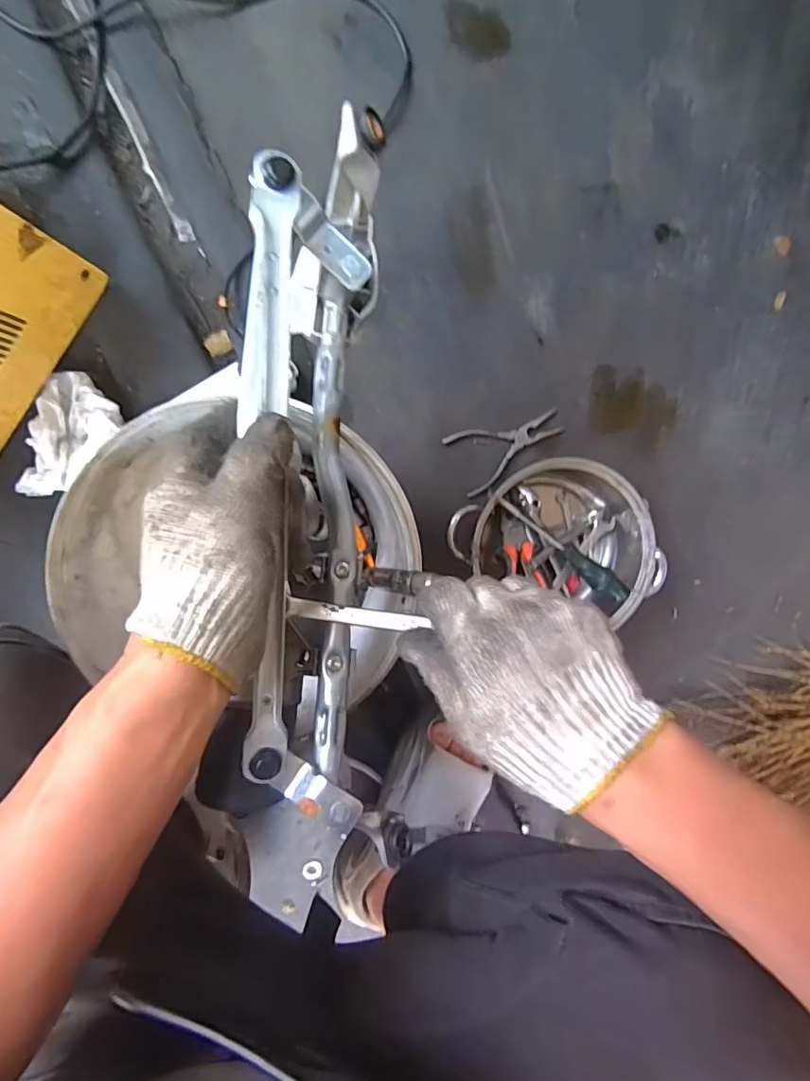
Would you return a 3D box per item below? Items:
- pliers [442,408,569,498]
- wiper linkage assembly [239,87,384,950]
[{"bbox_3d":[0.128,-0.122,0.667,0.139,0.008,0.078,-27,98,-4],"label":"pliers"},{"bbox_3d":[-0.059,-0.039,0.334,0.072,0.087,0.437,2,87,-7],"label":"wiper linkage assembly"}]

